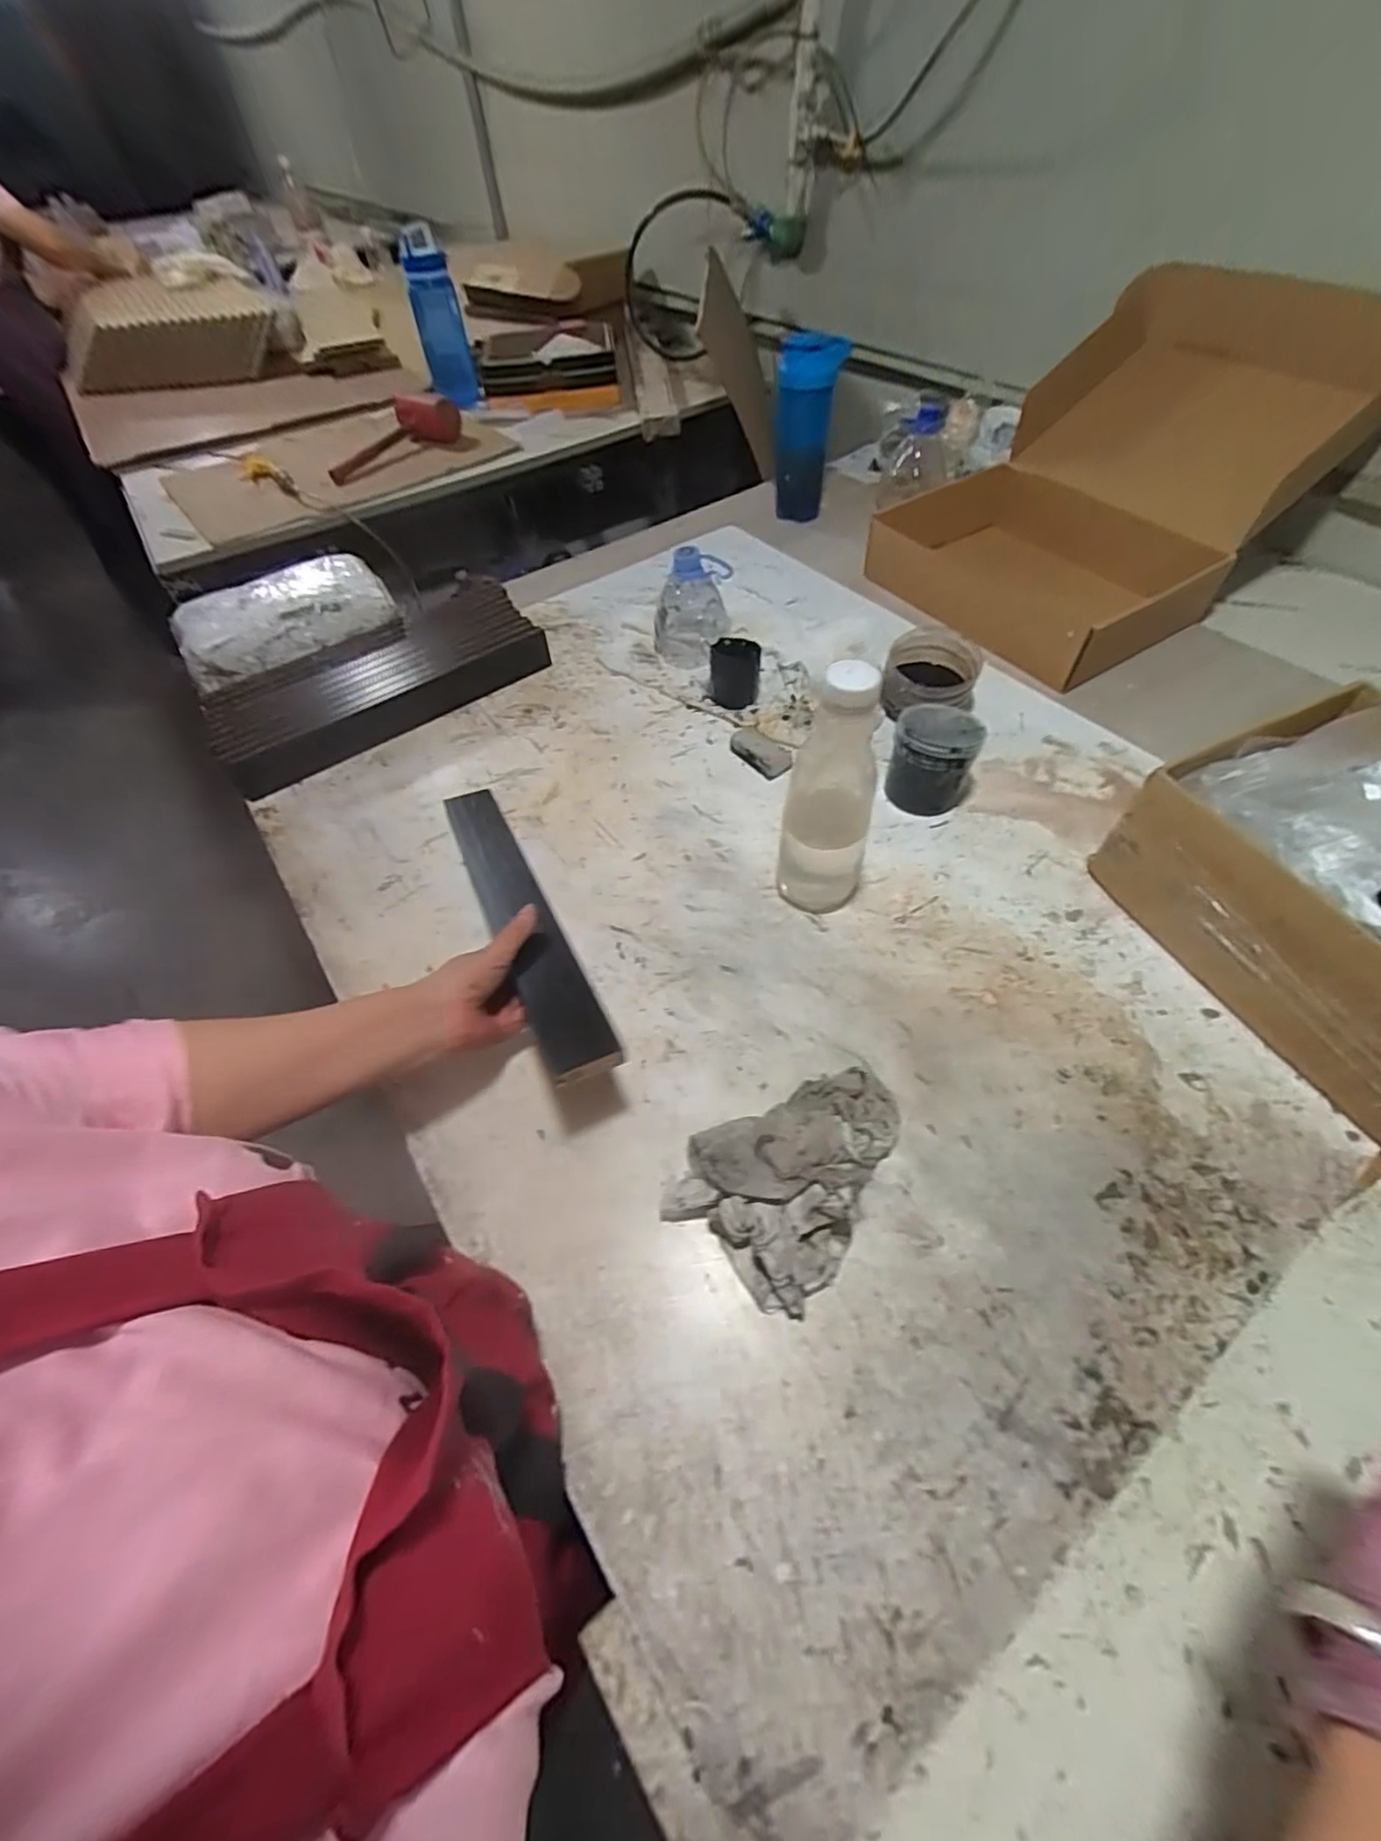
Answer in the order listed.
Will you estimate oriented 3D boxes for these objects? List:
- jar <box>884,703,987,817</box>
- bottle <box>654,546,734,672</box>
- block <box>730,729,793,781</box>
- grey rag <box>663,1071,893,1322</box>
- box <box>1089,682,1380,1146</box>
[{"bbox_3d":[0.245,-0.163,0.661,0.079,0.092,0.077,-2,53,2],"label":"jar"},{"bbox_3d":[0.002,-0.396,0.818,0.098,0.117,0.094,-6,53,-1],"label":"bottle"},{"bbox_3d":[0.077,-0.187,0.723,0.038,0.021,0.085,-32,58,-19],"label":"block"},{"bbox_3d":[0.074,0.161,0.451,0.117,0.057,0.170,32,61,24],"label":"grey rag"},{"bbox_3d":[0.538,-0.017,0.501,0.246,0.143,0.304,-21,55,-12],"label":"box"}]

